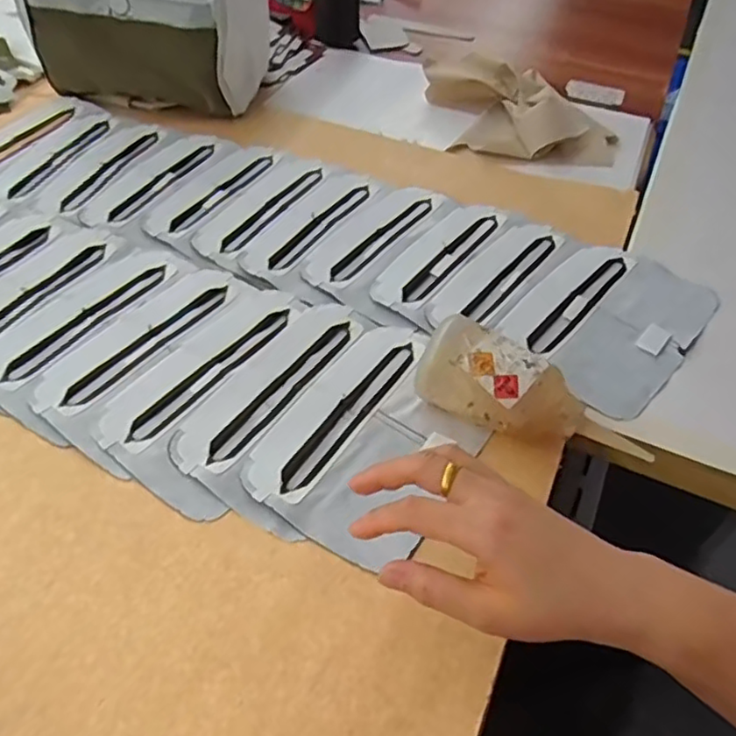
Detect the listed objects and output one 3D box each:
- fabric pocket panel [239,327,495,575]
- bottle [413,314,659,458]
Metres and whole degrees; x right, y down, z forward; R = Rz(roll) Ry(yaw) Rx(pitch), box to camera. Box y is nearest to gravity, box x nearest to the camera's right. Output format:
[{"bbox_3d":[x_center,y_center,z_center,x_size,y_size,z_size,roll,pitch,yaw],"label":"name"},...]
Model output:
[{"bbox_3d":[0.011,0.043,0.466,0.129,0.012,0.190,29,52,19],"label":"fabric pocket panel"},{"bbox_3d":[0.118,0.019,0.458,0.166,0.059,0.067,26,50,1],"label":"bottle"}]

